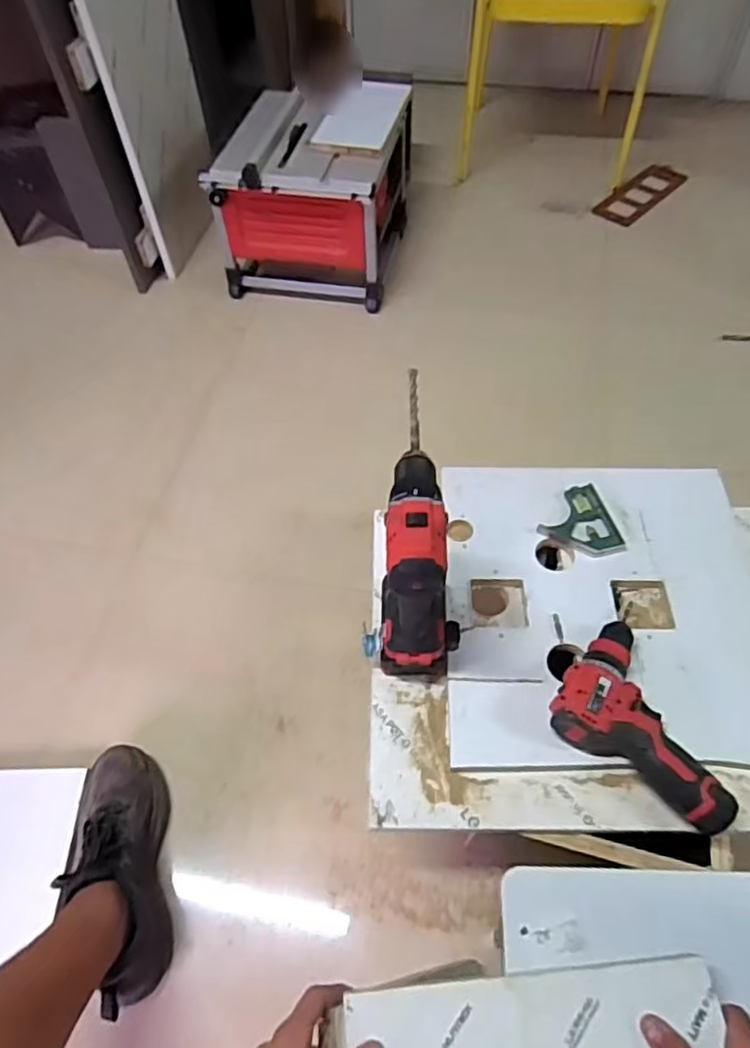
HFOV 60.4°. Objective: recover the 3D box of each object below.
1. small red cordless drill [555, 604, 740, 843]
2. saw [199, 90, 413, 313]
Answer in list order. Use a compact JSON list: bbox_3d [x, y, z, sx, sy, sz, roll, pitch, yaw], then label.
[{"bbox_3d":[0.296,0.194,0.687,0.212,0.064,0.167,31,61,21],"label":"small red cordless drill"},{"bbox_3d":[-0.134,-0.730,1.462,0.354,0.312,0.367,11,58,10],"label":"saw"}]

